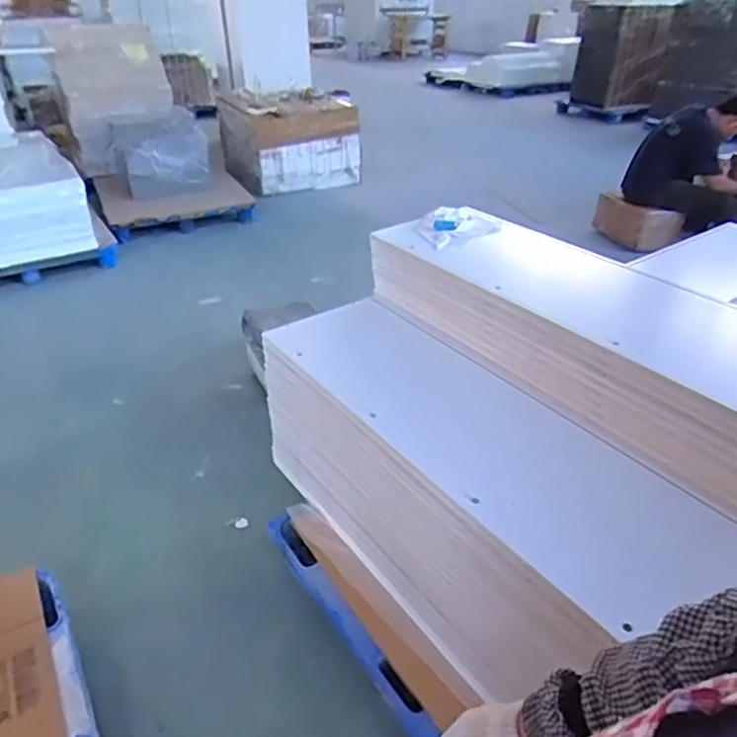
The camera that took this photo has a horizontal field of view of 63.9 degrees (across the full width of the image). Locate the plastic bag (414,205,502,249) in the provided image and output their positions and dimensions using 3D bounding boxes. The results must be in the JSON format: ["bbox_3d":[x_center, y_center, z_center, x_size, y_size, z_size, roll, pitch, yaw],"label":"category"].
[{"bbox_3d":[0.252,-0.430,1.784,0.237,0.069,0.168,-19,32,-21],"label":"plastic bag"}]

